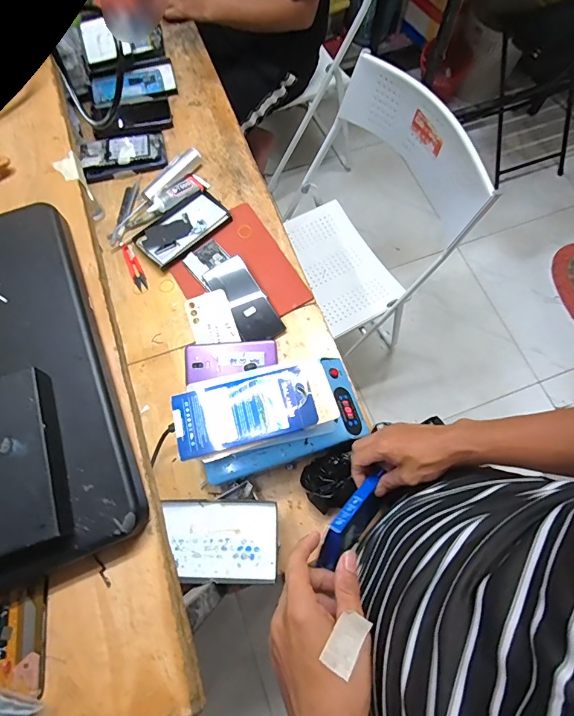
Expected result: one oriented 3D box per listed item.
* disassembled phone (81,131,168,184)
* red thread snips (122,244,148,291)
[{"bbox_3d":[-0.339,-0.423,0.838,0.167,0.017,0.095,-17,71,-5],"label":"disassembled phone"},{"bbox_3d":[-0.291,-0.174,0.770,0.024,0.014,0.098,-24,72,-7],"label":"red thread snips"}]

